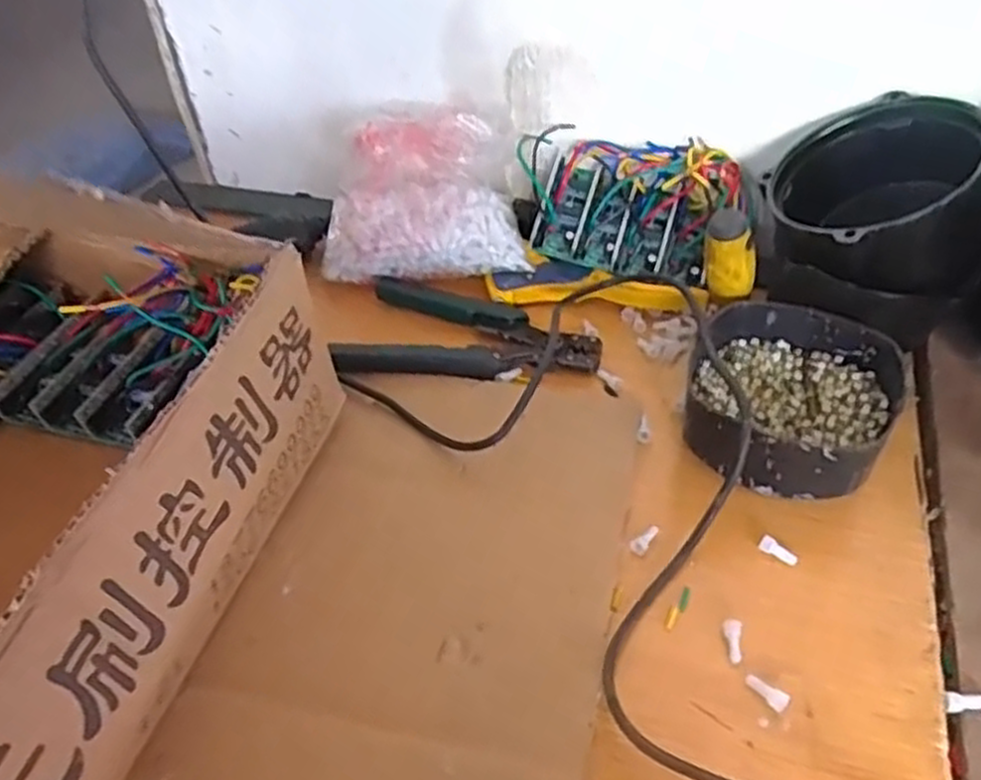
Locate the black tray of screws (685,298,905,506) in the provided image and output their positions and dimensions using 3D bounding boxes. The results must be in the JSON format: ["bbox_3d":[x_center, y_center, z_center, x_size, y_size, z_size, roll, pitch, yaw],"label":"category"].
[{"bbox_3d":[0.179,0.009,0.476,0.120,0.050,0.130,22,50,24],"label":"black tray of screws"}]

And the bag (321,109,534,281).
[{"bbox_3d":[-0.051,-0.150,0.611,0.155,0.107,0.082,2,44,6],"label":"bag"}]

